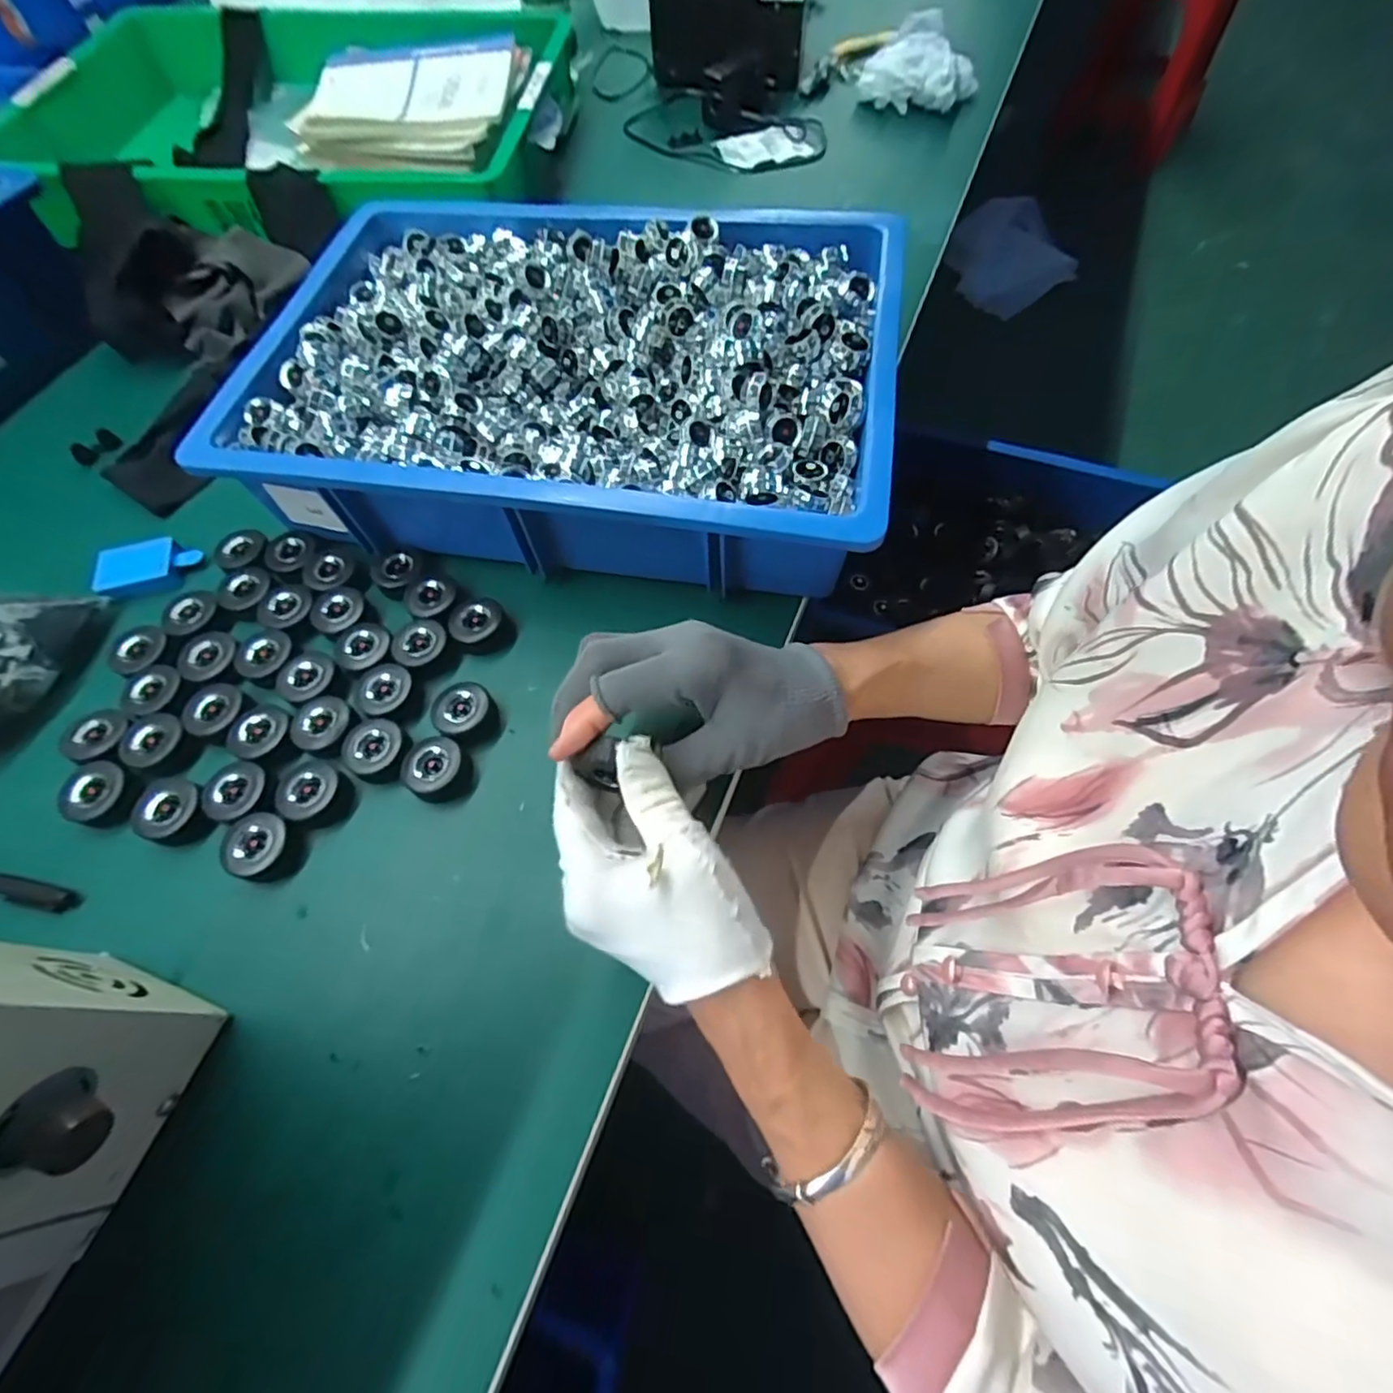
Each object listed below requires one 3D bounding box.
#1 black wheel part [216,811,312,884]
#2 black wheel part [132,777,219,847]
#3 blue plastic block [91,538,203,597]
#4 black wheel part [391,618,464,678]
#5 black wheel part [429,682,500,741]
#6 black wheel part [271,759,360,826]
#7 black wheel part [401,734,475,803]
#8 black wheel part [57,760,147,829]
[{"bbox_3d":[-0.253,0.089,0.379,0.038,0.018,0.036,0,65,1],"label":"black wheel part"},{"bbox_3d":[-0.311,0.069,0.387,0.036,0.019,0.037,0,65,1],"label":"black wheel part"},{"bbox_3d":[-0.409,-0.098,0.482,0.069,0.012,0.042,-18,66,-7],"label":"blue plastic block"},{"bbox_3d":[-0.185,-0.032,0.441,0.040,0.017,0.035,37,71,17],"label":"black wheel part"},{"bbox_3d":[-0.149,0.009,0.417,0.036,0.019,0.039,0,65,1],"label":"black wheel part"},{"bbox_3d":[-0.232,0.058,0.394,0.041,0.018,0.037,25,68,12],"label":"black wheel part"},{"bbox_3d":[-0.160,0.044,0.399,0.036,0.019,0.038,0,65,1],"label":"black wheel part"},{"bbox_3d":[-0.364,0.060,0.397,0.042,0.016,0.038,7,65,4],"label":"black wheel part"}]

